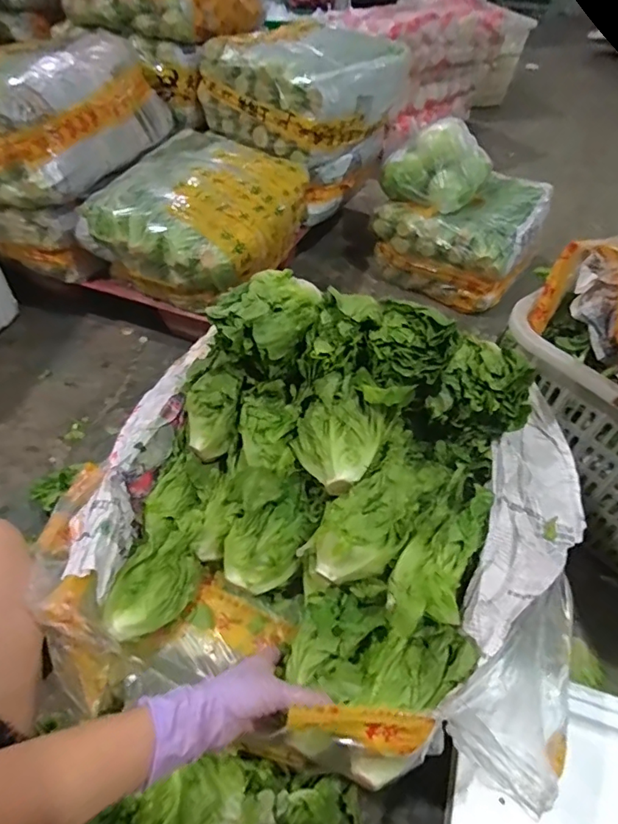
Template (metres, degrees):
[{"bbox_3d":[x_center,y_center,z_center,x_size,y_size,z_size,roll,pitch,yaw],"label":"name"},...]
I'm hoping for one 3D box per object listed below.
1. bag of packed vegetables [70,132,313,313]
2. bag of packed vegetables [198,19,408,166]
[{"bbox_3d":[-0.247,-0.479,1.163,0.394,0.199,0.437,18,50,14],"label":"bag of packed vegetables"},{"bbox_3d":[0.008,-0.915,1.351,0.396,0.202,0.484,31,54,23],"label":"bag of packed vegetables"}]

